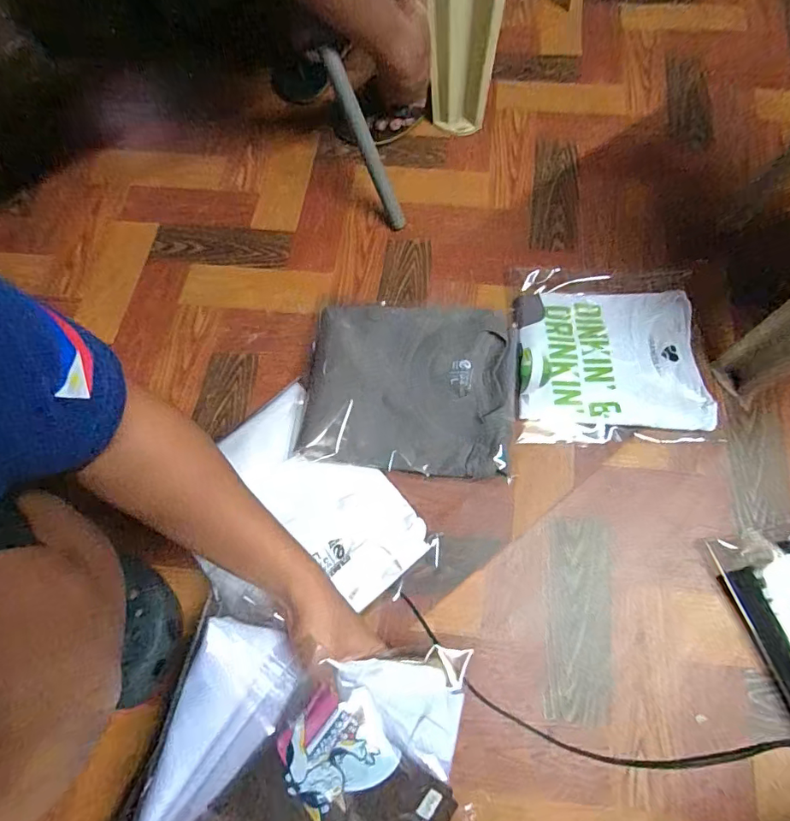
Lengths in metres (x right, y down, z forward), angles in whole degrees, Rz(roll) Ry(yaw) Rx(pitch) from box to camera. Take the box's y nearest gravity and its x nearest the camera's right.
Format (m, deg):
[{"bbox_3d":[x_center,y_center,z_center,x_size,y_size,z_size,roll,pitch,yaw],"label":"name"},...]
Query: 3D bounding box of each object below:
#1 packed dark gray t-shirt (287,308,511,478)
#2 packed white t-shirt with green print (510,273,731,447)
[{"bbox_3d":[0.021,-0.036,0.597,0.258,0.041,0.233,3,69,3],"label":"packed dark gray t-shirt"},{"bbox_3d":[0.273,-0.075,0.618,0.231,0.018,0.240,0,69,1],"label":"packed white t-shirt with green print"}]

